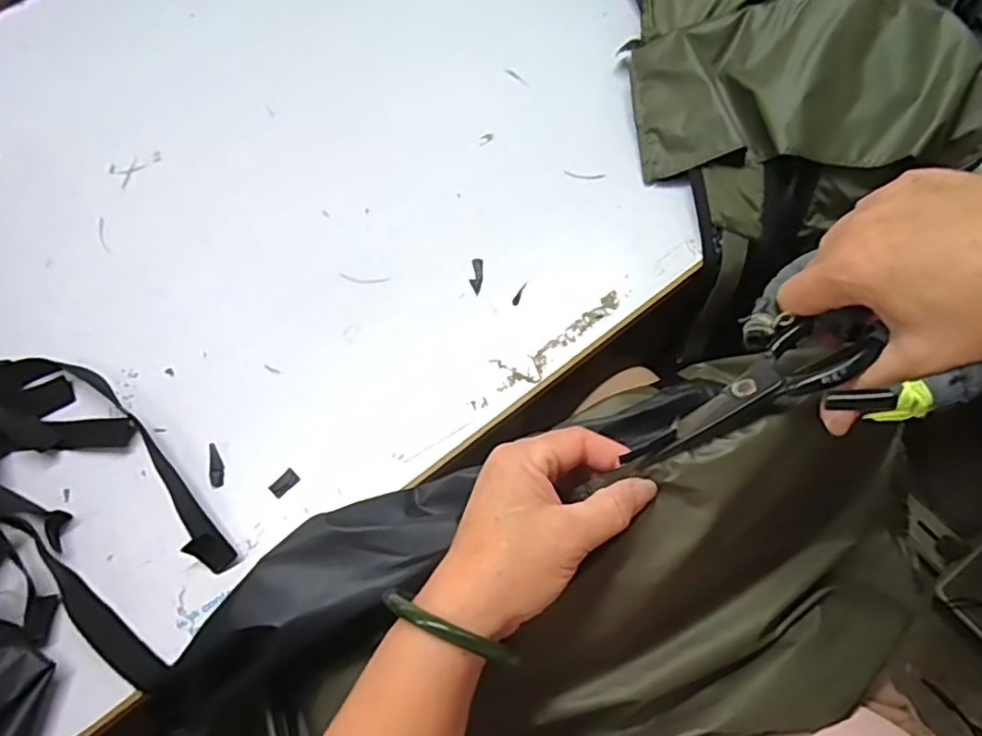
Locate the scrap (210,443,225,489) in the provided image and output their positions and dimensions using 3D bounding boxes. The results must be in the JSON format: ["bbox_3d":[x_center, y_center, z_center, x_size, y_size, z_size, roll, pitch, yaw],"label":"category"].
[{"bbox_3d":[-0.189,0.067,0.418,0.008,0.004,0.032,-14,69,-4],"label":"scrap"}]

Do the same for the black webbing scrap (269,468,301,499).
[{"bbox_3d":[-0.141,0.079,0.414,0.011,0.006,0.019,39,74,14],"label":"black webbing scrap"}]

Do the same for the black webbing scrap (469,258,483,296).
[{"bbox_3d":[-0.011,-0.072,0.468,0.010,0.004,0.031,6,69,3],"label":"black webbing scrap"}]

